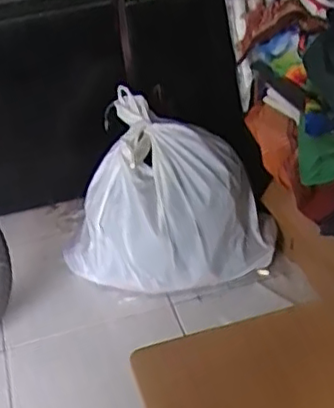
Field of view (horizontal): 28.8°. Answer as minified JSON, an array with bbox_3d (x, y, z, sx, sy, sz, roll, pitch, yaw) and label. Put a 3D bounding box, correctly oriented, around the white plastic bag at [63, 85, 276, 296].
[{"bbox_3d":[-0.002,-0.011,1.571,0.421,0.358,0.360,24,45,36],"label":"white plastic bag"}]

